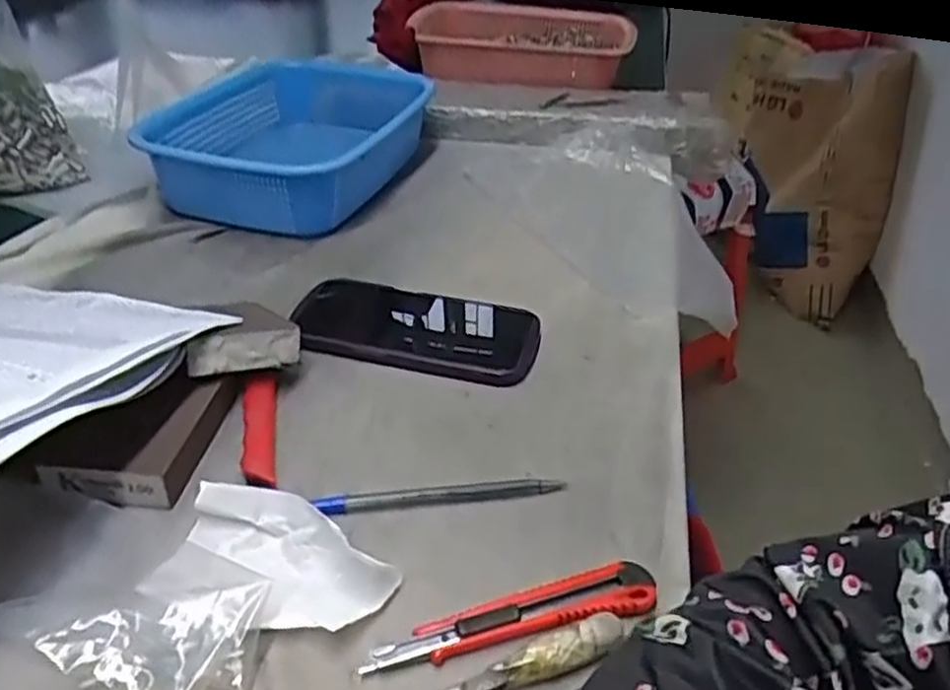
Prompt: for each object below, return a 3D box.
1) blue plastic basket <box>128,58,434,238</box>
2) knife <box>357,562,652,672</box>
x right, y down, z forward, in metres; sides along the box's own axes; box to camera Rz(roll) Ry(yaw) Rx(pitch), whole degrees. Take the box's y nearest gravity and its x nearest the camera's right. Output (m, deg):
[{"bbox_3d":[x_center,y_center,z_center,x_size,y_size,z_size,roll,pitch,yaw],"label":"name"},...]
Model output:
[{"bbox_3d":[-0.168,-0.193,0.726,0.189,0.075,0.272,12,35,11],"label":"blue plastic basket"},{"bbox_3d":[0.018,0.123,0.344,0.133,0.015,0.024,-5,35,-15],"label":"knife"}]

